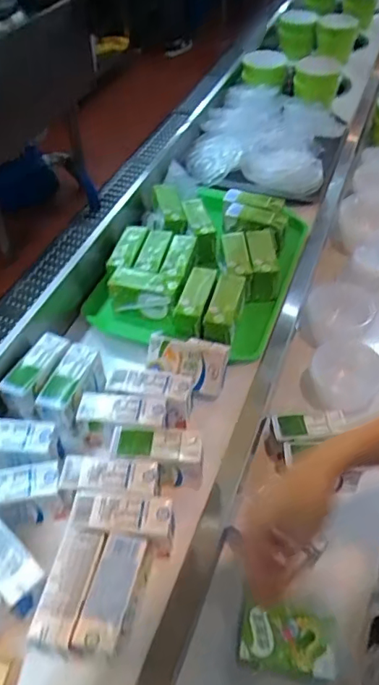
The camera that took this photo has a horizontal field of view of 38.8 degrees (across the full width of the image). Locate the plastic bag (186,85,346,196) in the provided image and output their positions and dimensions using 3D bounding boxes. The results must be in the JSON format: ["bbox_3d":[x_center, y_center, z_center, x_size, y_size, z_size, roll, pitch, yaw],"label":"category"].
[{"bbox_3d":[0.166,-0.437,1.139,0.255,0.068,0.347,15,49,15],"label":"plastic bag"}]

